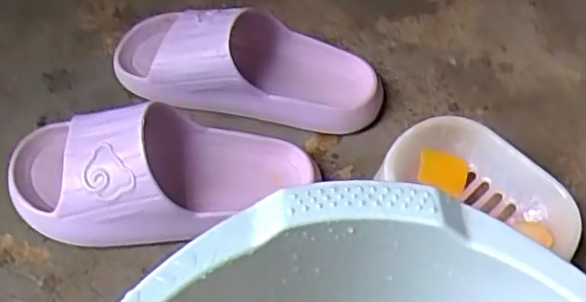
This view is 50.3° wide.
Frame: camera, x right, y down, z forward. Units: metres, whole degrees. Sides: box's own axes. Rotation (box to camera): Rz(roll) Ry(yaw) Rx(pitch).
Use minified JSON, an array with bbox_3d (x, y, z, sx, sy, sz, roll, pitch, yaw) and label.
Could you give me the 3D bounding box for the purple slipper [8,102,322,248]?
[{"bbox_3d":[-0.110,0.017,0.513,0.255,0.074,0.105,1,55,-1],"label":"purple slipper"}]

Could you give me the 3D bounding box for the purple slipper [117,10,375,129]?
[{"bbox_3d":[-0.042,-0.088,0.597,0.256,0.070,0.097,10,56,5],"label":"purple slipper"}]

